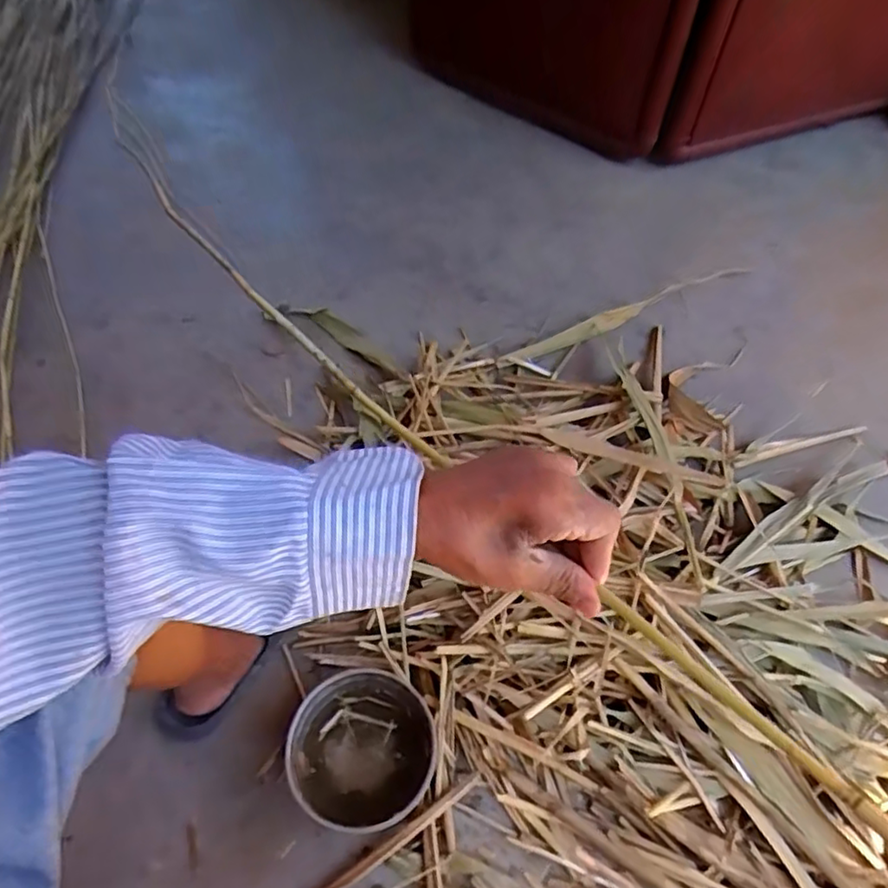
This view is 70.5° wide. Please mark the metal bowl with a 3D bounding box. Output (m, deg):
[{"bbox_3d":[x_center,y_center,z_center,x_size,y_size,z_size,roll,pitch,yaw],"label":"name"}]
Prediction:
[{"bbox_3d":[-0.092,0.351,0.719,0.163,0.063,0.161,-10,58,-8],"label":"metal bowl"}]

